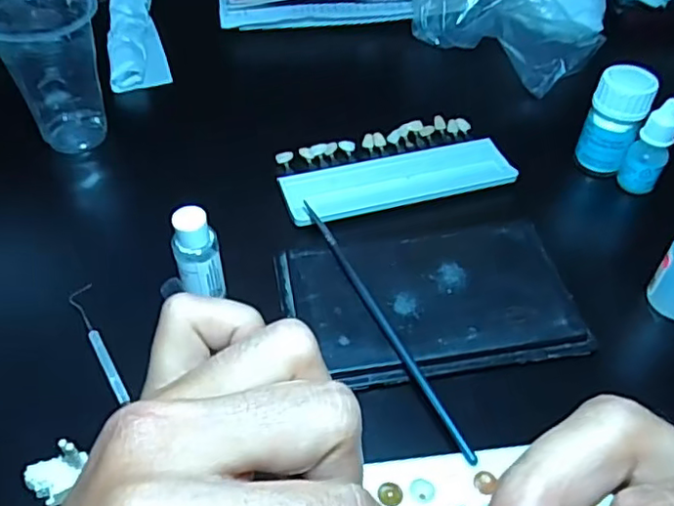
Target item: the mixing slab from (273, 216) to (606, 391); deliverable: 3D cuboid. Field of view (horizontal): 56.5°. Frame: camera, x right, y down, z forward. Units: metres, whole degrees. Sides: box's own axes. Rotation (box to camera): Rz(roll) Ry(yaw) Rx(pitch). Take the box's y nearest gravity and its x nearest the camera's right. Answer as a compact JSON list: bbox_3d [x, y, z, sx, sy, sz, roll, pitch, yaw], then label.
[{"bbox_3d":[0.049,0.023,0.335,0.149,0.009,0.088,-7,49,-8],"label":"mixing slab"}]

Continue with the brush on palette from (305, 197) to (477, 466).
[{"bbox_3d":[0.021,0.032,0.320,0.005,0.005,0.170,-19,51,-18],"label":"brush on palette"}]

